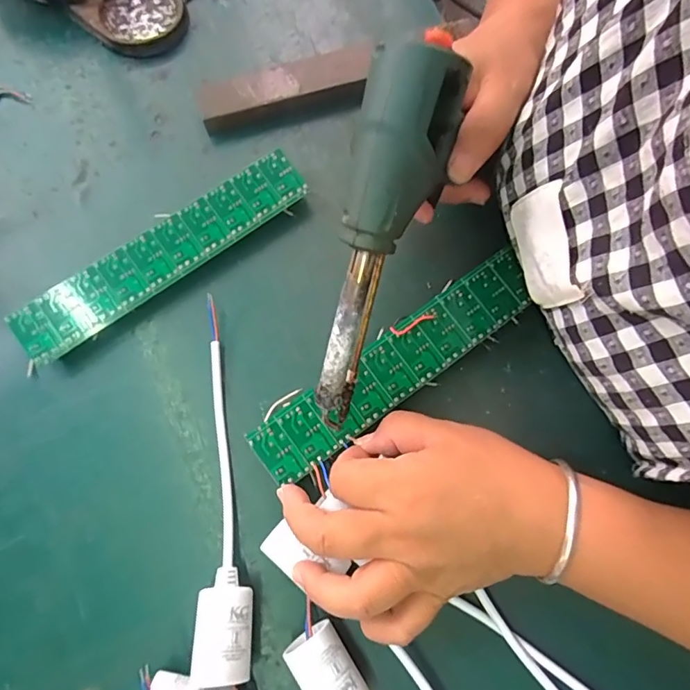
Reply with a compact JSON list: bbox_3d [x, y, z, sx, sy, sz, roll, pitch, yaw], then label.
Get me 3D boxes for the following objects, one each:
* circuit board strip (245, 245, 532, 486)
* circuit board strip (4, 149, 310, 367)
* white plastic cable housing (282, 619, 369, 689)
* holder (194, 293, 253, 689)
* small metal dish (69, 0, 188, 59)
[{"bbox_3d":[0.033,0.011,0.298,0.195,0.005,0.037,-36,78,-9],"label":"circuit board strip"},{"bbox_3d":[-0.117,-0.059,0.323,0.201,0.018,0.037,-36,78,-9],"label":"circuit board strip"},{"bbox_3d":[-0.006,0.173,0.255,0.027,0.030,0.053,-33,78,-9],"label":"white plastic cable housing"},{"bbox_3d":[-0.073,0.078,0.277,0.027,0.035,0.220,-8,75,-3],"label":"holder"},{"bbox_3d":[-0.158,-0.252,0.374,0.071,0.015,0.067,0,75,0],"label":"small metal dish"}]

